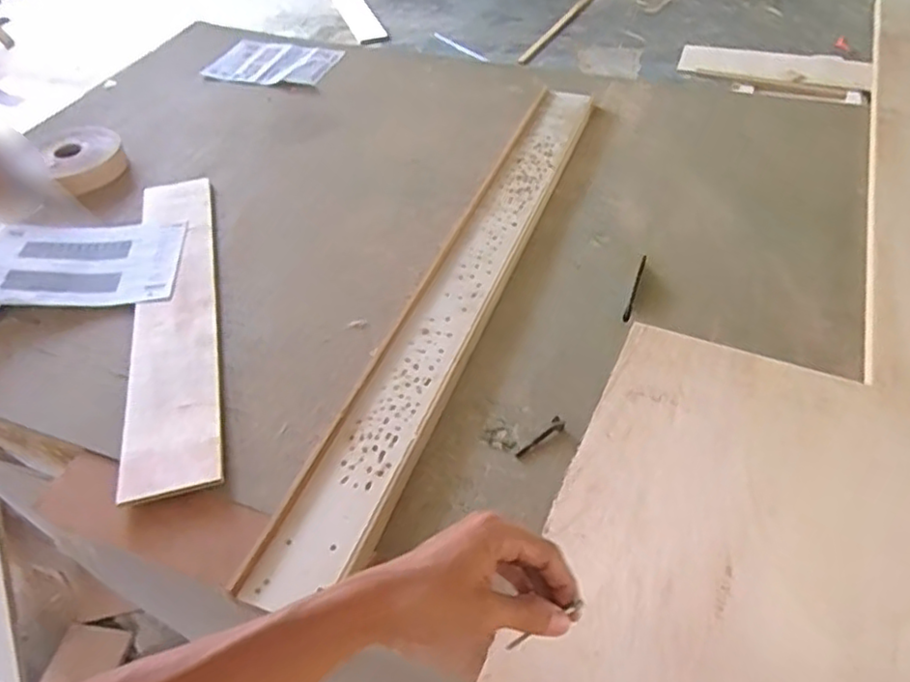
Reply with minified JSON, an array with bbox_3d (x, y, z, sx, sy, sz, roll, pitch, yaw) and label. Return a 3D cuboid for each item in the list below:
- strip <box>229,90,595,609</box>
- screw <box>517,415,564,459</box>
[{"bbox_3d":[0.025,-0.105,1.019,0.116,0.018,1.103,20,52,11],"label":"strip"},{"bbox_3d":[0.105,0.119,0.817,0.070,0.015,0.017,-35,53,-26],"label":"screw"}]

